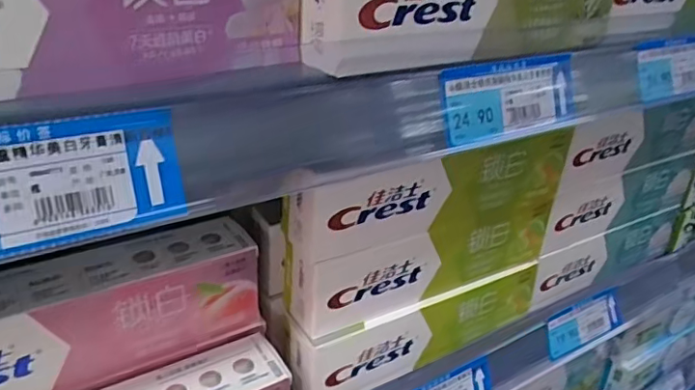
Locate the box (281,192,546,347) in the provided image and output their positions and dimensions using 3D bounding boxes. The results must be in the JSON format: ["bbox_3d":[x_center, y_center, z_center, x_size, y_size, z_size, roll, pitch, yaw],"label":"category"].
[{"bbox_3d":[0.058,0.039,0.388,0.200,0.057,0.032,-13,33,-29],"label":"box"}]

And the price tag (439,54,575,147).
[{"bbox_3d":[0.088,-0.052,0.300,0.097,0.036,0.004,-15,12,-31],"label":"price tag"}]

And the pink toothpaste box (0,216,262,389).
[{"bbox_3d":[-0.149,0.067,0.306,0.198,0.060,0.049,-15,34,-32],"label":"pink toothpaste box"}]

